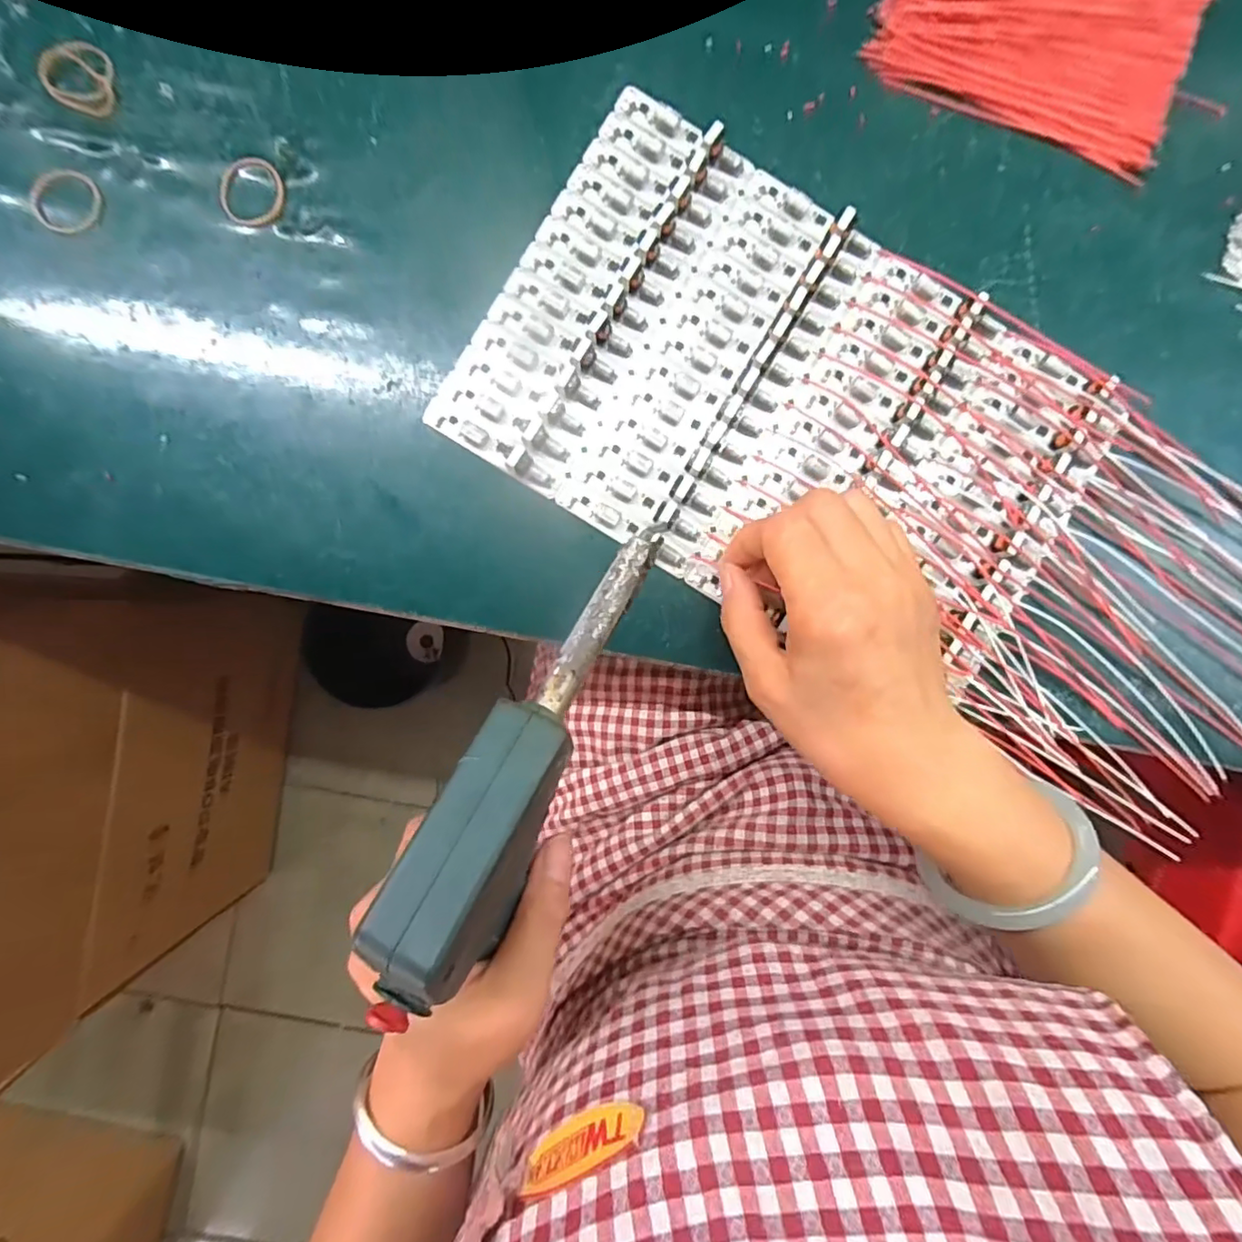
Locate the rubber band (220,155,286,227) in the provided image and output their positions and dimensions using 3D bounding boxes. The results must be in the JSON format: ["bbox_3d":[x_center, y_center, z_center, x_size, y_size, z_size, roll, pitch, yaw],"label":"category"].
[{"bbox_3d":[-0.177,-0.206,0.274,0.029,0.006,0.032,30,90,-1],"label":"rubber band"}]

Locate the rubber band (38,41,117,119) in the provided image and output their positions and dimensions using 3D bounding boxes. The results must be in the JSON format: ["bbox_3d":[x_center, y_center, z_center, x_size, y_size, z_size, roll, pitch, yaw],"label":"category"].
[{"bbox_3d":[-0.256,-0.259,0.271,0.035,0.004,0.031,24,90,-1],"label":"rubber band"}]

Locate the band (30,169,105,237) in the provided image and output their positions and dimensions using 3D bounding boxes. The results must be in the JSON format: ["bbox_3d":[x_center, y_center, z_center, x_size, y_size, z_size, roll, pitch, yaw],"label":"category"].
[{"bbox_3d":[-0.266,-0.201,0.274,0.033,0.004,0.031,0,90,-1],"label":"band"}]

